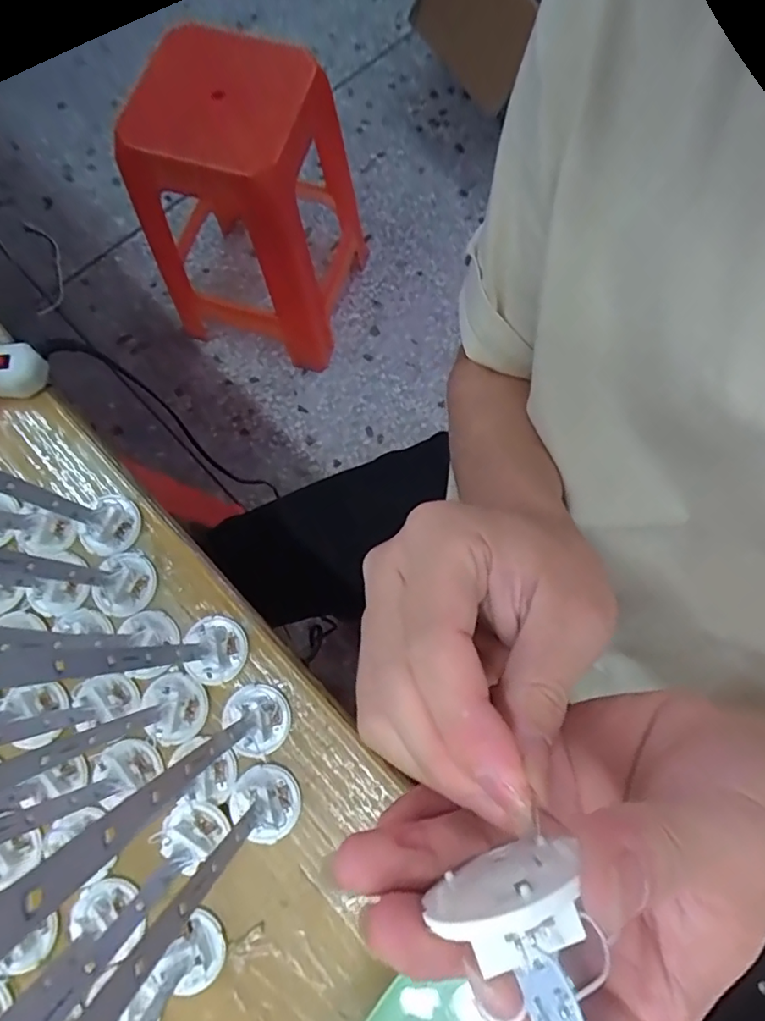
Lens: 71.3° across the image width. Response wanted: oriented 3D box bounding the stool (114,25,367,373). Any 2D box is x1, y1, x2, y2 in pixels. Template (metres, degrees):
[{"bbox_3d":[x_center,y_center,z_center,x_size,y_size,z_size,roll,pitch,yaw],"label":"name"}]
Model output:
[{"bbox_3d":[-0.255,-0.563,1.035,0.359,0.483,0.323,8,75,3],"label":"stool"}]

